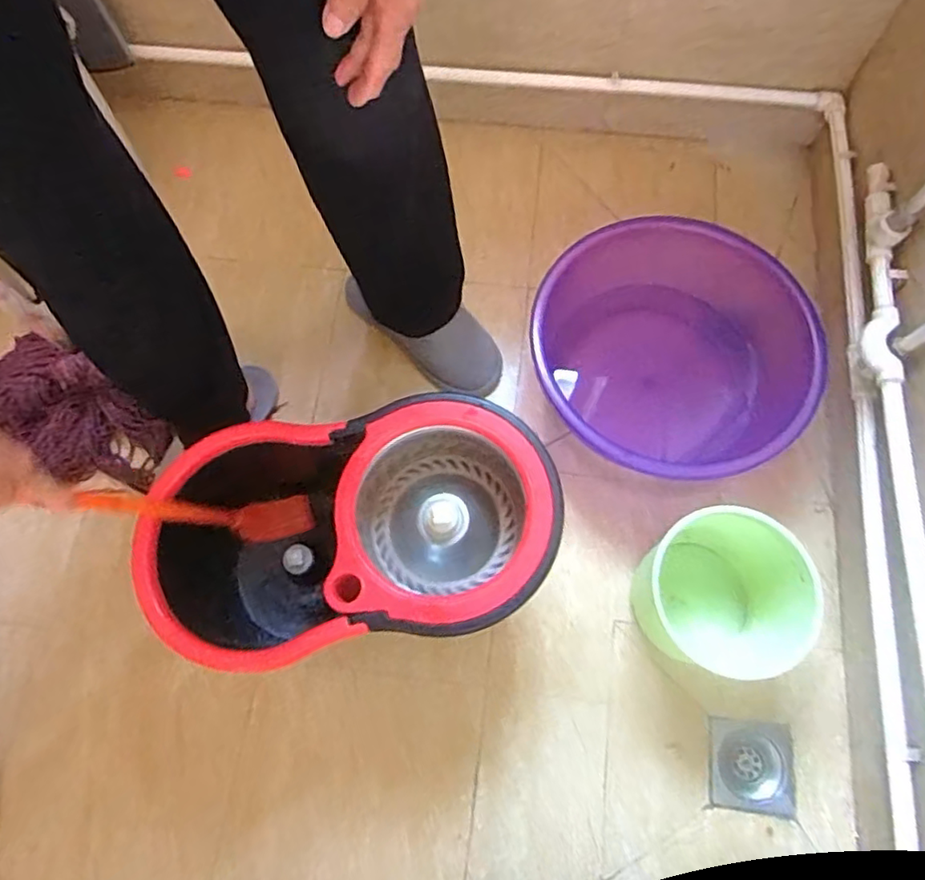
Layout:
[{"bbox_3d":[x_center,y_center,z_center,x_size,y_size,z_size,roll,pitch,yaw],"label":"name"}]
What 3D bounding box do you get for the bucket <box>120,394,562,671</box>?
[{"bbox_3d":[-0.130,0.130,0.731,0.465,0.237,0.250,-12,69,-5],"label":"bucket"}]

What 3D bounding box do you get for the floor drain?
[{"bbox_3d":[0.343,0.387,0.727,0.094,0.015,0.097,5,65,3],"label":"floor drain"}]

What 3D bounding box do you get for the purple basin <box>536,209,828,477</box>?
[{"bbox_3d":[0.298,-0.153,0.868,0.365,0.132,0.377,-1,70,2],"label":"purple basin"}]

